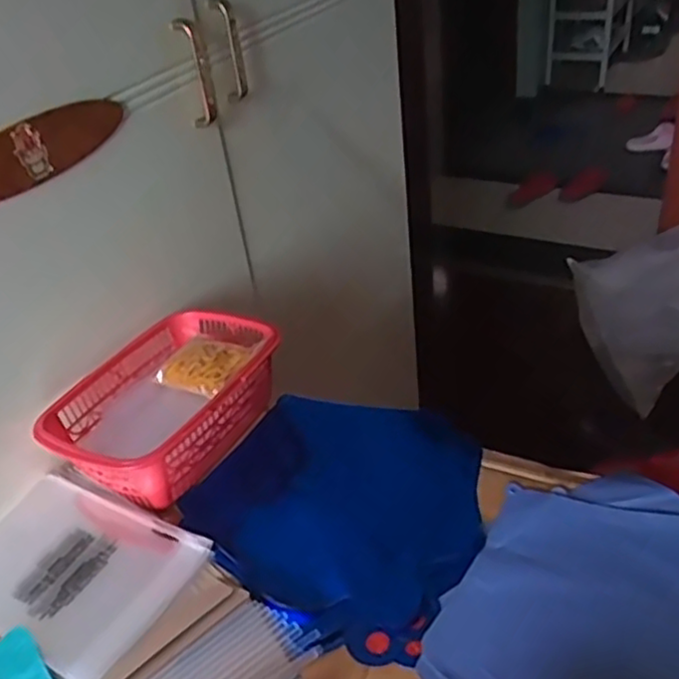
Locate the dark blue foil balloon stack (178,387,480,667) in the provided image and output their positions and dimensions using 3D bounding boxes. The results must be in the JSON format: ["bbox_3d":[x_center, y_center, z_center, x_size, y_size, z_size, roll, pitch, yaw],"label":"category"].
[{"bbox_3d":[0.000,0.131,0.578,0.238,0.024,0.224,17,42,31],"label":"dark blue foil balloon stack"}]

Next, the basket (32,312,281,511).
[{"bbox_3d":[-0.165,0.056,0.654,0.156,0.067,0.221,16,42,29],"label":"basket"}]

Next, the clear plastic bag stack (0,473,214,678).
[{"bbox_3d":[-0.211,0.174,0.545,0.190,0.013,0.129,16,42,29],"label":"clear plastic bag stack"}]

